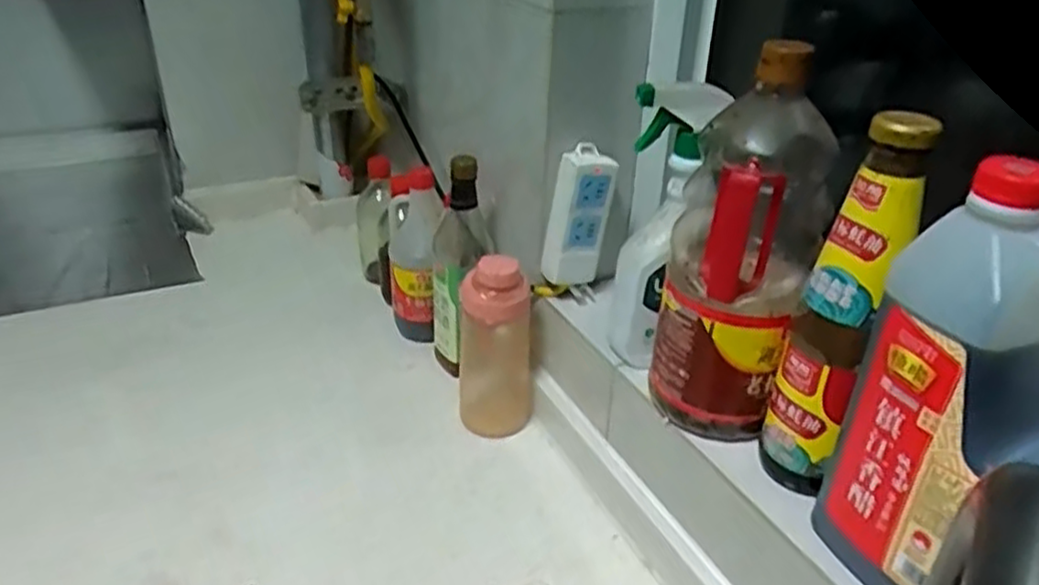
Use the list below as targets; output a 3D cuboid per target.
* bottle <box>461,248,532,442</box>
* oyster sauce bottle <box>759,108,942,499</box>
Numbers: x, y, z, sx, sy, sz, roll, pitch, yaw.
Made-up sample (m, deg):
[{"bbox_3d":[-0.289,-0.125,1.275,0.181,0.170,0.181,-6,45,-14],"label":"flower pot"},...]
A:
[{"bbox_3d":[-0.024,0.052,0.754,0.076,0.189,0.070,5,30,1],"label":"bottle"},{"bbox_3d":[0.206,0.019,0.481,0.062,0.254,0.060,10,28,20],"label":"oyster sauce bottle"}]

